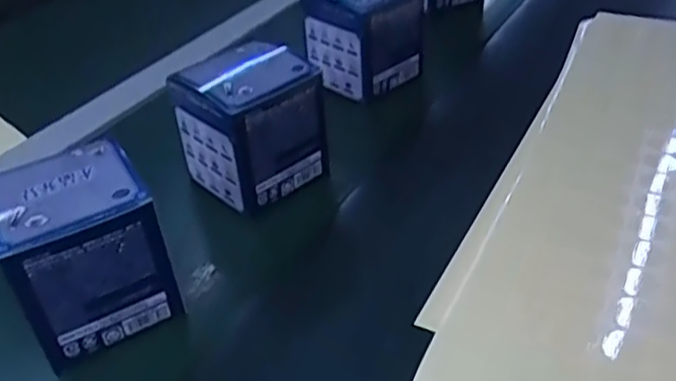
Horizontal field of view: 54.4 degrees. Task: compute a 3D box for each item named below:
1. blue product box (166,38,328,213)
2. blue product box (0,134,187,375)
[{"bbox_3d":[-0.064,-0.049,0.481,0.086,0.092,0.079,26,46,31],"label":"blue product box"},{"bbox_3d":[-0.147,0.035,0.384,0.079,0.094,0.071,-21,42,-22],"label":"blue product box"}]

